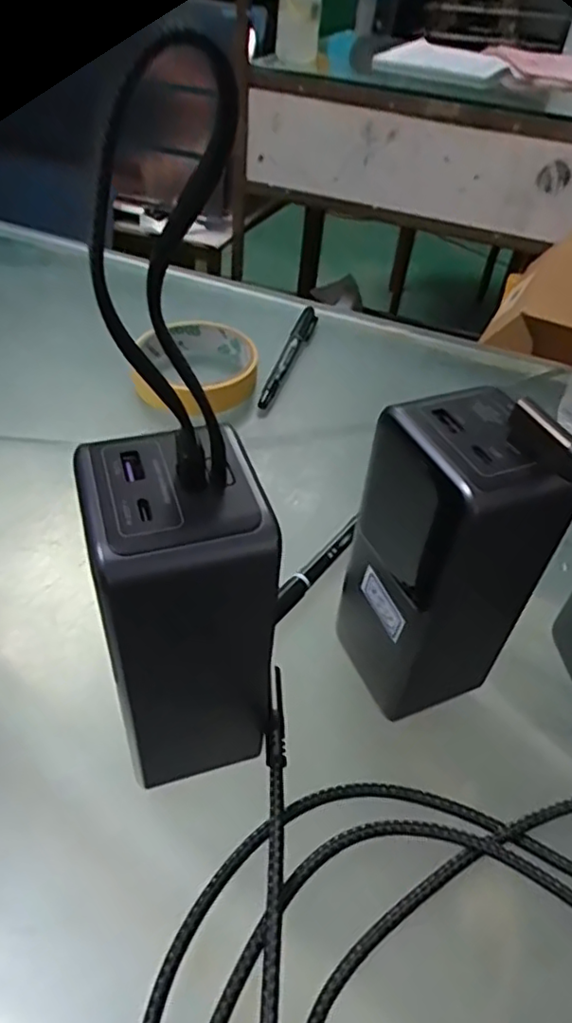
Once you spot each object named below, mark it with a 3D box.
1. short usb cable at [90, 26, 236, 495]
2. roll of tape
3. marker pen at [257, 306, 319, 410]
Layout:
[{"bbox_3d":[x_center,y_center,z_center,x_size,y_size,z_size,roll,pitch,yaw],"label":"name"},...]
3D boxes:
[{"bbox_3d":[-0.025,-0.042,0.138,0.029,0.097,0.009,-11,46,-17],"label":"short usb cable"},{"bbox_3d":[-0.062,-0.102,0.436,0.084,0.022,0.087,3,43,-3],"label":"roll of tape"},{"bbox_3d":[0.003,-0.114,0.464,0.014,0.012,0.131,15,44,9],"label":"marker pen"}]

